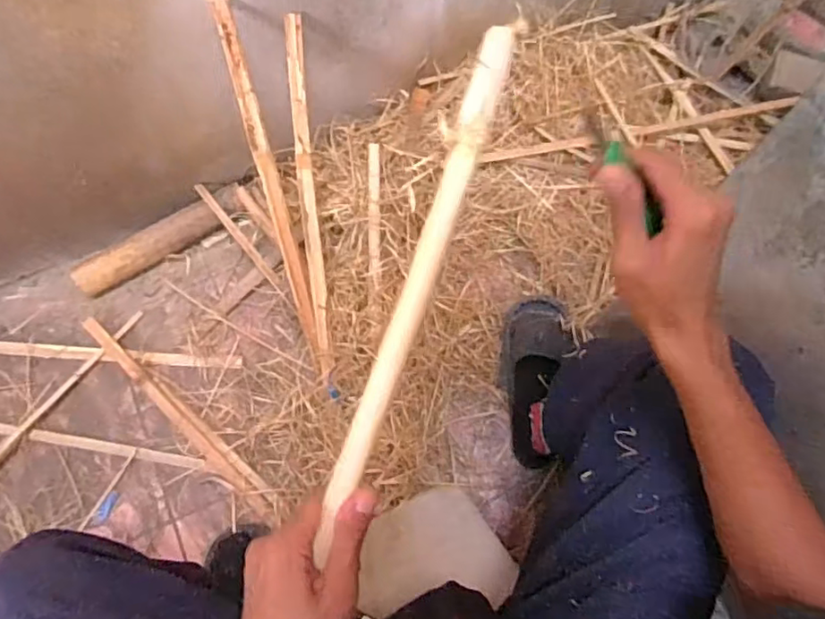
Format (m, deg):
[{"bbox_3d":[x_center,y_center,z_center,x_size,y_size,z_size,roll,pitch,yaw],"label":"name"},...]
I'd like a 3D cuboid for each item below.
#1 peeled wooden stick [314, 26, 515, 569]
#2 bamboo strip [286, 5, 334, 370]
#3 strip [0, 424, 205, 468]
[{"bbox_3d":[-0.002,-0.007,0.376,0.020,0.010,0.341,21,96,6],"label":"peeled wooden stick"},{"bbox_3d":[-0.160,-0.171,0.918,0.025,0.012,0.546,-5,95,-3],"label":"bamboo strip"},{"bbox_3d":[-0.680,0.217,1.028,0.642,0.015,0.025,10,69,2],"label":"strip"}]

